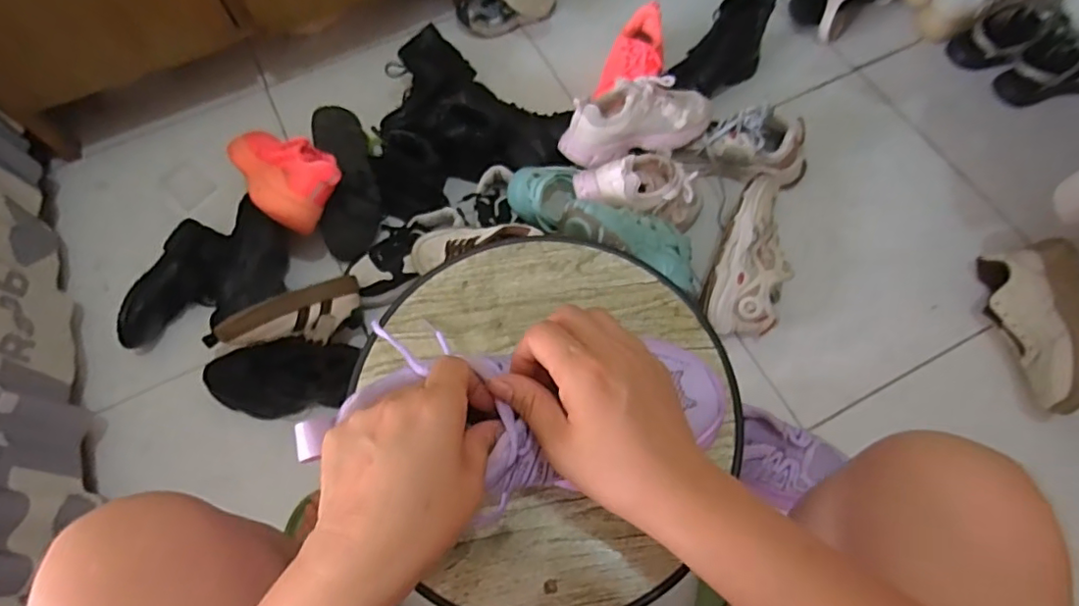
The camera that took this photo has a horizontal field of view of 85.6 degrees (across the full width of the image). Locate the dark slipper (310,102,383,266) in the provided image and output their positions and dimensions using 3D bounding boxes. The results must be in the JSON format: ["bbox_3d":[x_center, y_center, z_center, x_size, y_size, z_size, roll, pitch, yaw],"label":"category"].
[{"bbox_3d":[-0.304,-0.195,0.920,0.095,0.050,0.248,-7,85,-1],"label":"dark slipper"}]

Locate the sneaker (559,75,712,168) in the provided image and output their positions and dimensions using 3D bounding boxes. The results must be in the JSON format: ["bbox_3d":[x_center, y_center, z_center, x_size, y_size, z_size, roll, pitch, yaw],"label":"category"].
[{"bbox_3d":[0.150,-0.276,0.876,0.242,0.084,0.090,-13,66,-4],"label":"sneaker"}]

